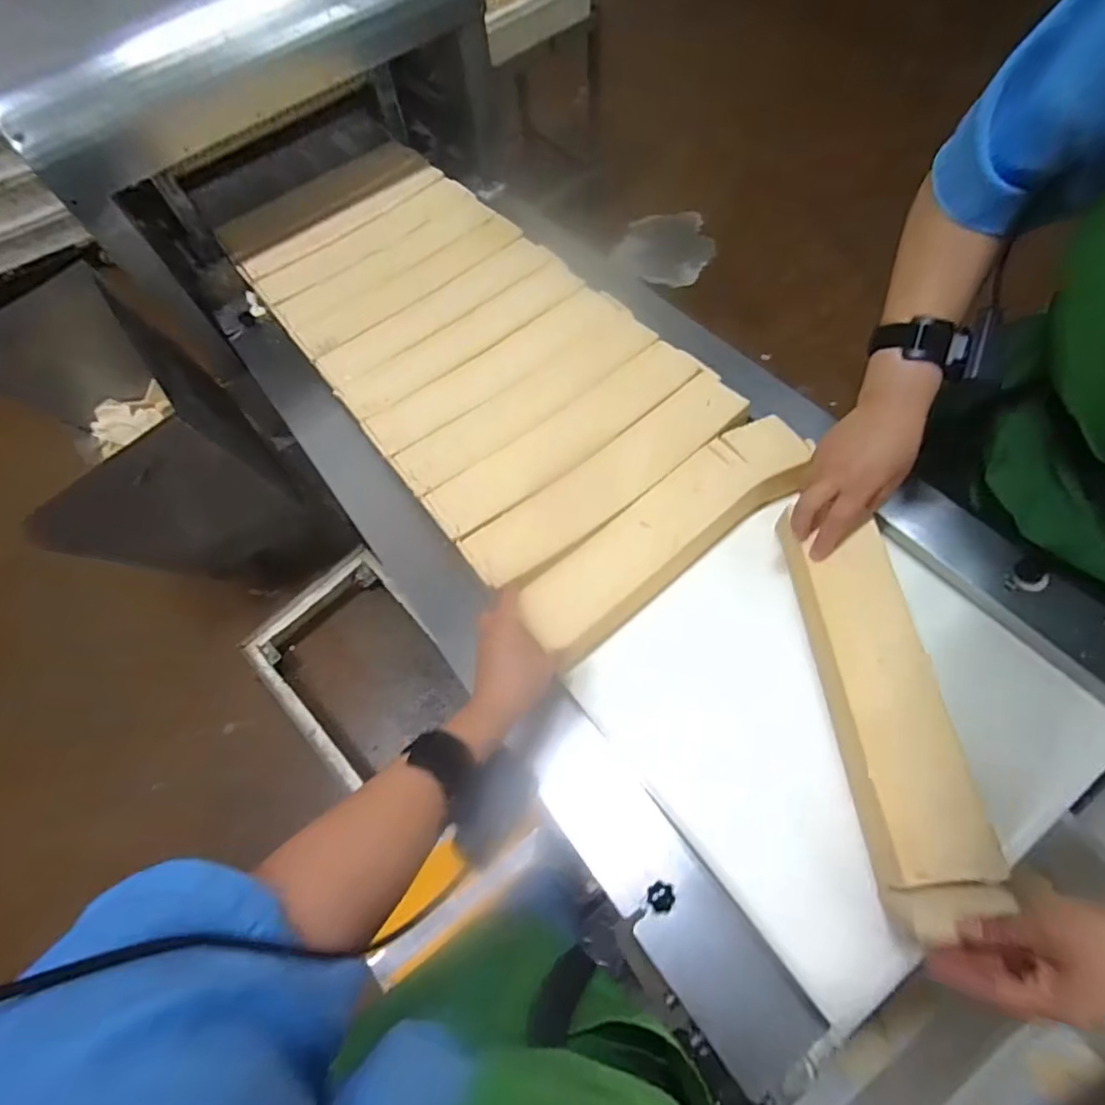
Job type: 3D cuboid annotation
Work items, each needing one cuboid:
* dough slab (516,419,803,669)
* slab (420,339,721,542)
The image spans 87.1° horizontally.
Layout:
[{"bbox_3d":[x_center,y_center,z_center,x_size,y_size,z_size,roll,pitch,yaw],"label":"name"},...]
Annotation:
[{"bbox_3d":[0.124,-0.027,0.613,0.354,0.033,0.095,-38,71,-13],"label":"dough slab"},{"bbox_3d":[0.021,-0.139,0.686,0.361,0.027,0.084,-34,70,-11],"label":"slab"}]

